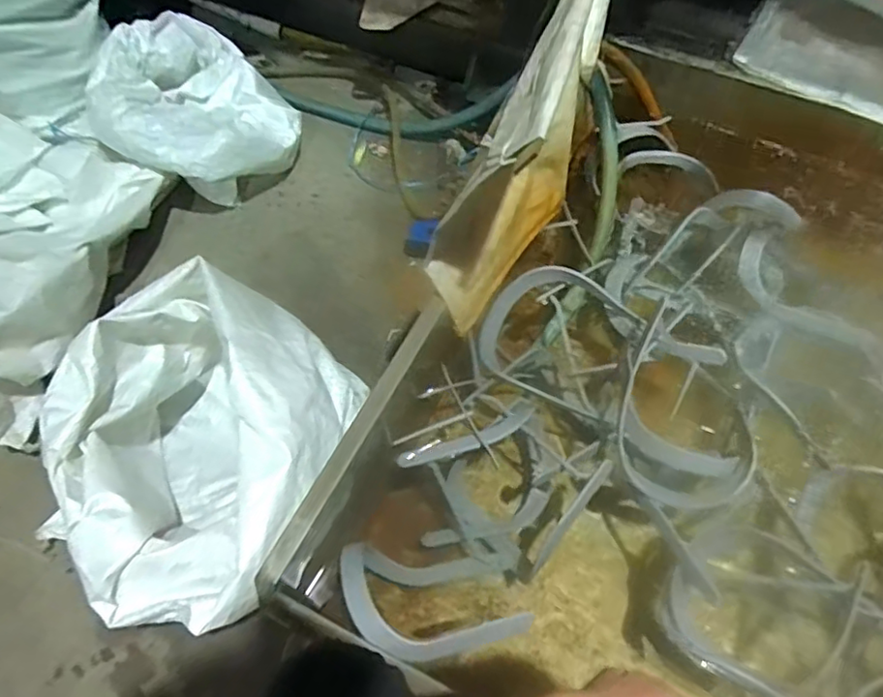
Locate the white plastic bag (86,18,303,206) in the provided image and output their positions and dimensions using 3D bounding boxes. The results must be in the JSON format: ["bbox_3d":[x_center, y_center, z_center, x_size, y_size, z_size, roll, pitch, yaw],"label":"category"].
[{"bbox_3d":[-0.421,-0.405,1.073,0.308,0.188,0.300,41,67,21],"label":"white plastic bag"}]

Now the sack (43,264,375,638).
[{"bbox_3d":[-0.288,0.132,0.750,0.300,0.276,0.370,10,60,6],"label":"sack"}]

